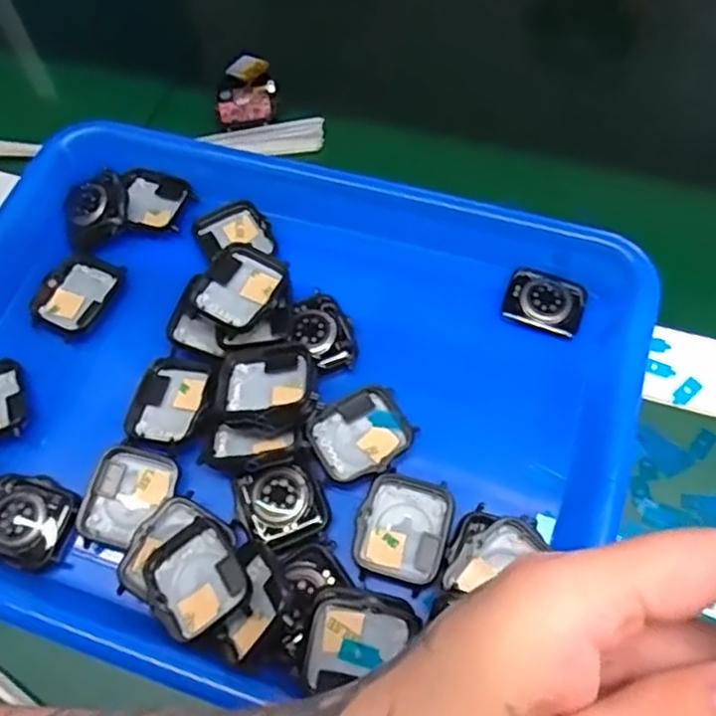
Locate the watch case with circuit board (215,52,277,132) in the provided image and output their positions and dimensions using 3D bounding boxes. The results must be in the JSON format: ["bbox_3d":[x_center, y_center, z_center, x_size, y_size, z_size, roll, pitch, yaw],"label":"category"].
[{"bbox_3d":[-0.069,-0.164,0.422,0.036,0.012,0.051,-5,63,3],"label":"watch case with circuit board"}]

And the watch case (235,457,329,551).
[{"bbox_3d":[-0.033,0.063,0.299,0.035,0.008,0.036,-22,64,-6],"label":"watch case"}]

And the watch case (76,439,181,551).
[{"bbox_3d":[-0.102,0.064,0.310,0.034,0.014,0.045,15,66,12],"label":"watch case"}]

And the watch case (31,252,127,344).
[{"bbox_3d":[-0.145,-0.032,0.357,0.035,0.008,0.046,23,68,16],"label":"watch case"}]

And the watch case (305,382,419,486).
[{"bbox_3d":[0.001,0.035,0.315,0.045,0.010,0.039,-26,64,-8],"label":"watch case"}]

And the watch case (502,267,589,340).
[{"bbox_3d":[0.093,-0.028,0.343,0.038,0.009,0.030,17,67,13],"label":"watch case"}]

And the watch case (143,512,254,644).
[{"bbox_3d":[-0.066,0.091,0.282,0.038,0.016,0.042,-39,67,-13],"label":"watch case"}]

